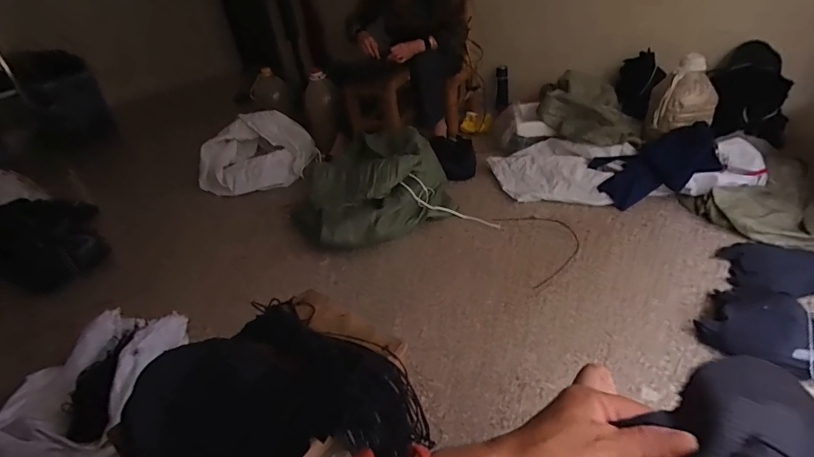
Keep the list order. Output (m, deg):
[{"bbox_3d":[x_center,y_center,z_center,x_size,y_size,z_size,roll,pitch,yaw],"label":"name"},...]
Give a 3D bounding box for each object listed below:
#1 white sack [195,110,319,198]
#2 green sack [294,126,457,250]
[{"bbox_3d":[-0.617,-0.308,1.782,0.318,0.229,0.378,7,37,23],"label":"white sack"},{"bbox_3d":[-0.142,-0.157,1.536,0.517,0.219,0.428,-25,37,-22],"label":"green sack"}]

